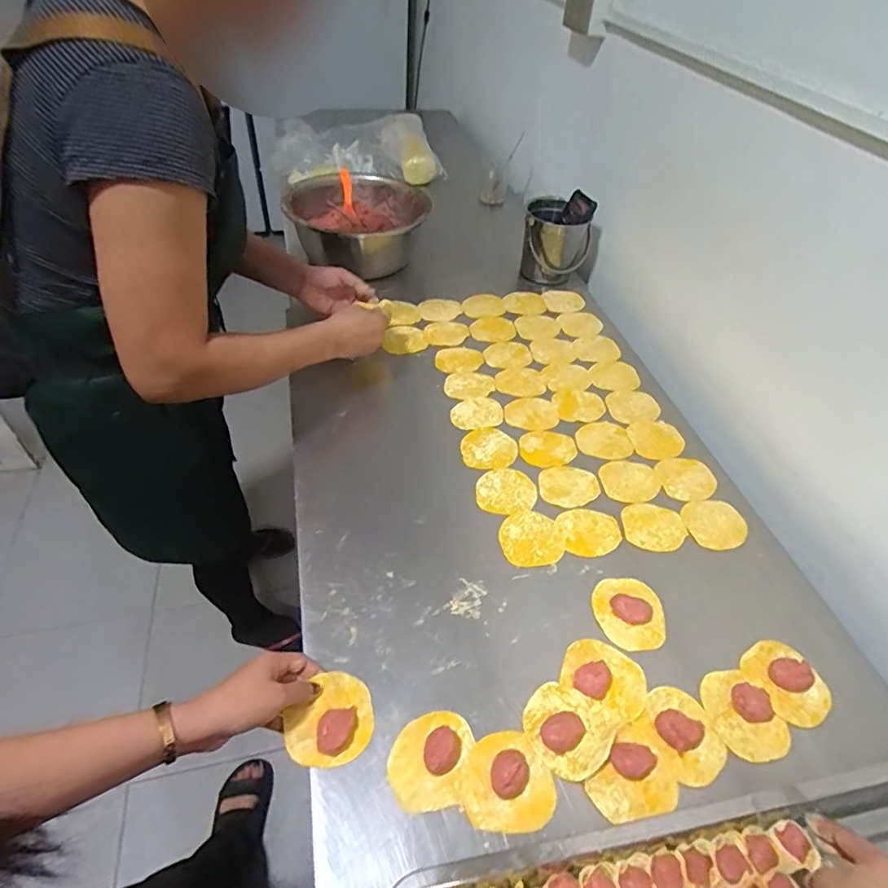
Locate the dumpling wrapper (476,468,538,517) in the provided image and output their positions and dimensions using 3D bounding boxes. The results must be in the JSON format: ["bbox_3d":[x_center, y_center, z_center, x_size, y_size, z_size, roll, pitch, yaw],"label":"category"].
[{"bbox_3d":[0.084,0.063,0.730,0.082,0.004,0.075,2,48,-2],"label":"dumpling wrapper"}]

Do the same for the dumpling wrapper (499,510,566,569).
[{"bbox_3d":[0.112,0.118,0.679,0.080,0.004,0.079,2,48,-2],"label":"dumpling wrapper"}]

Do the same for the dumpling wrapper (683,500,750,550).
[{"bbox_3d":[0.362,0.105,0.716,0.085,0.004,0.074,-9,49,-12],"label":"dumpling wrapper"}]

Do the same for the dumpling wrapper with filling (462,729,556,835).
[{"bbox_3d":[0.061,0.304,0.491,0.082,0.025,0.080,2,48,-2],"label":"dumpling wrapper with filling"}]

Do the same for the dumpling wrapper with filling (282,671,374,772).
[{"bbox_3d":[-0.109,0.261,0.510,0.081,0.024,0.077,2,48,-2],"label":"dumpling wrapper with filling"}]

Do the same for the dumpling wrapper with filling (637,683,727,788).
[{"bbox_3d":[0.235,0.284,0.528,0.067,0.015,0.084,-17,51,-19],"label":"dumpling wrapper with filling"}]

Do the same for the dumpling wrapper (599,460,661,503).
[{"bbox_3d":[0.262,0.051,0.759,0.083,0.004,0.073,-13,50,-16],"label":"dumpling wrapper"}]

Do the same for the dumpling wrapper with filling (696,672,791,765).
[{"bbox_3d":[0.304,0.274,0.543,0.067,0.016,0.087,-28,55,-26],"label":"dumpling wrapper with filling"}]

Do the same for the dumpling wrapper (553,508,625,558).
[{"bbox_3d":[0.189,0.112,0.692,0.078,0.004,0.069,-5,48,-9],"label":"dumpling wrapper"}]

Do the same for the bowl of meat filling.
[{"bbox_3d":[-0.172,-0.455,1.106,0.269,0.132,0.224,-6,47,-11],"label":"bowl of meat filling"}]

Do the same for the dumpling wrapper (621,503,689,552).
[{"bbox_3d":[0.276,0.108,0.705,0.081,0.004,0.072,2,48,-2],"label":"dumpling wrapper"}]

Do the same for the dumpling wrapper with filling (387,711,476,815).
[{"bbox_3d":[-0.013,0.291,0.499,0.069,0.020,0.086,15,48,10],"label":"dumpling wrapper with filling"}]

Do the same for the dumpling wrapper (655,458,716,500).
[{"bbox_3d":[0.348,0.048,0.766,0.079,0.007,0.072,2,48,-2],"label":"dumpling wrapper"}]

